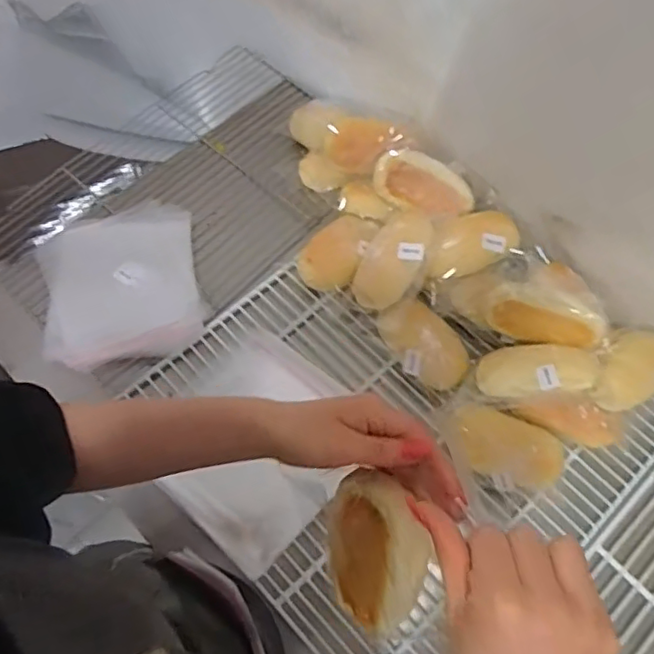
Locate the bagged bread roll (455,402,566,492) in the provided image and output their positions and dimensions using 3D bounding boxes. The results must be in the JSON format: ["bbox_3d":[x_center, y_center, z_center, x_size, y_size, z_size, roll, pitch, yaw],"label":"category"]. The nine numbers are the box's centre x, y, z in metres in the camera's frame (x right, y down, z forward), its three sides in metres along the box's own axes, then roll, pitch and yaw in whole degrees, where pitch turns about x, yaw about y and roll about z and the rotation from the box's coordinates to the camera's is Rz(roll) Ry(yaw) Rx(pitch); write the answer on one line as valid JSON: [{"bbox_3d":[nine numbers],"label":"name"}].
[{"bbox_3d":[0.206,0.140,0.704,0.126,0.045,0.068,17,82,14],"label":"bagged bread roll"}]

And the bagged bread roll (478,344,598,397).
[{"bbox_3d":[0.238,0.053,0.692,0.129,0.048,0.065,-6,63,22],"label":"bagged bread roll"}]

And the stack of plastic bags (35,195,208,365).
[{"bbox_3d":[-0.265,-0.055,0.783,0.193,0.043,0.211,-12,67,-7],"label":"stack of plastic bags"}]

